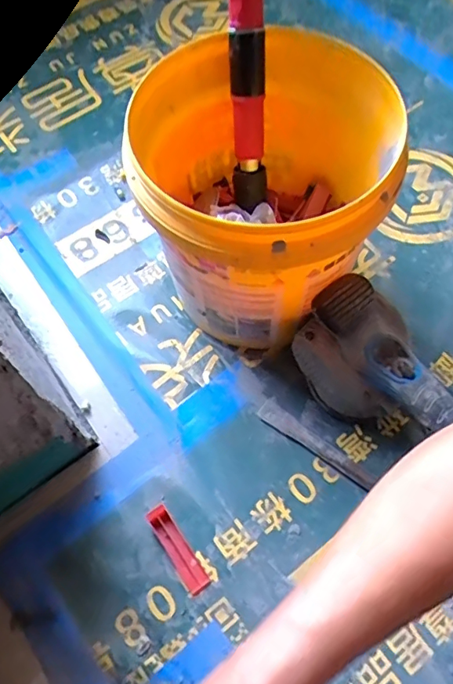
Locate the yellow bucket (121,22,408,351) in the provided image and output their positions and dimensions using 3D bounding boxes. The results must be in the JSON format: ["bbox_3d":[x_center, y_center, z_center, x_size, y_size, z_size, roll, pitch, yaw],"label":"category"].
[{"bbox_3d":[0.033,-0.145,0.537,0.234,0.209,0.240,-1,64,2],"label":"yellow bucket"}]

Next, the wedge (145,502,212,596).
[{"bbox_3d":[-0.048,0.204,0.515,0.023,0.013,0.088,-33,67,-13],"label":"wedge"}]

